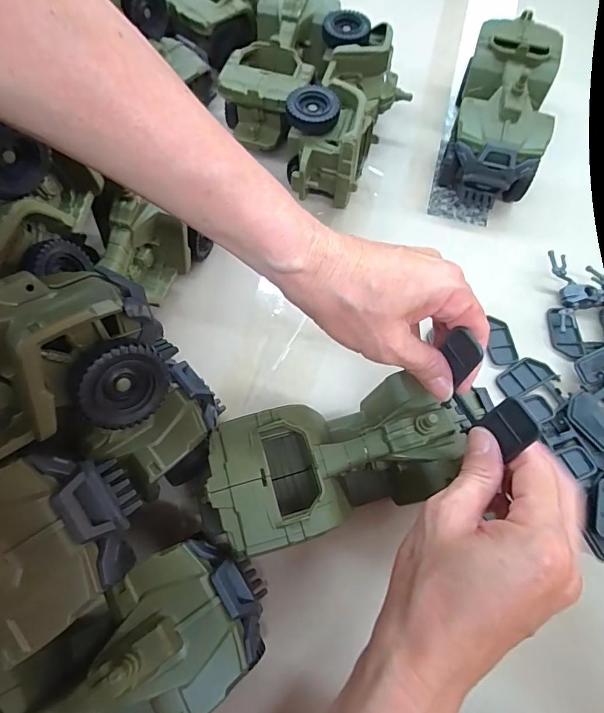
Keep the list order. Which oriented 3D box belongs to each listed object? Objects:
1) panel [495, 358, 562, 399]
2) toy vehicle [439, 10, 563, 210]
[{"bbox_3d":[0.181,0.016,0.342,0.046,0.004,0.025,-20,69,-9],"label":"panel"},{"bbox_3d":[0.190,-0.239,0.408,0.082,0.073,0.182,15,68,6],"label":"toy vehicle"}]

